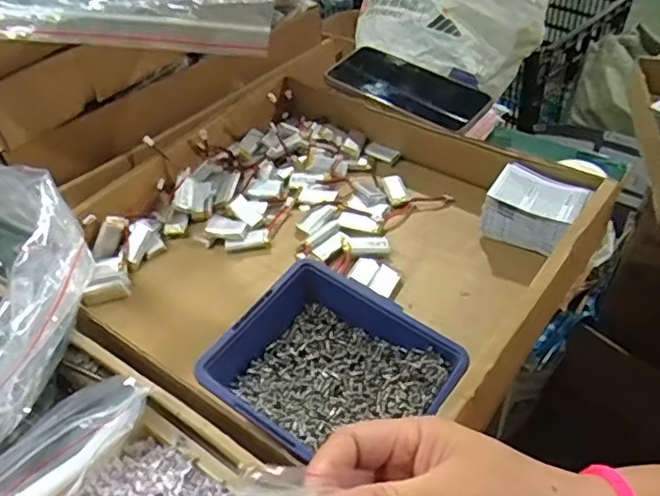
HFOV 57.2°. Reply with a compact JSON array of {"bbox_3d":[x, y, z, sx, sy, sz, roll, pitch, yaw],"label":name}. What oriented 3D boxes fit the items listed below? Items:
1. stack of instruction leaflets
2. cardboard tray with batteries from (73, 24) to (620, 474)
[{"bbox_3d":[0.175,-0.031,0.517,0.075,0.051,0.054,21,51,26],"label":"stack of instruction leaflets"},{"bbox_3d":[-0.012,-0.009,0.511,0.372,0.065,0.332,27,54,30],"label":"cardboard tray with batteries"}]

